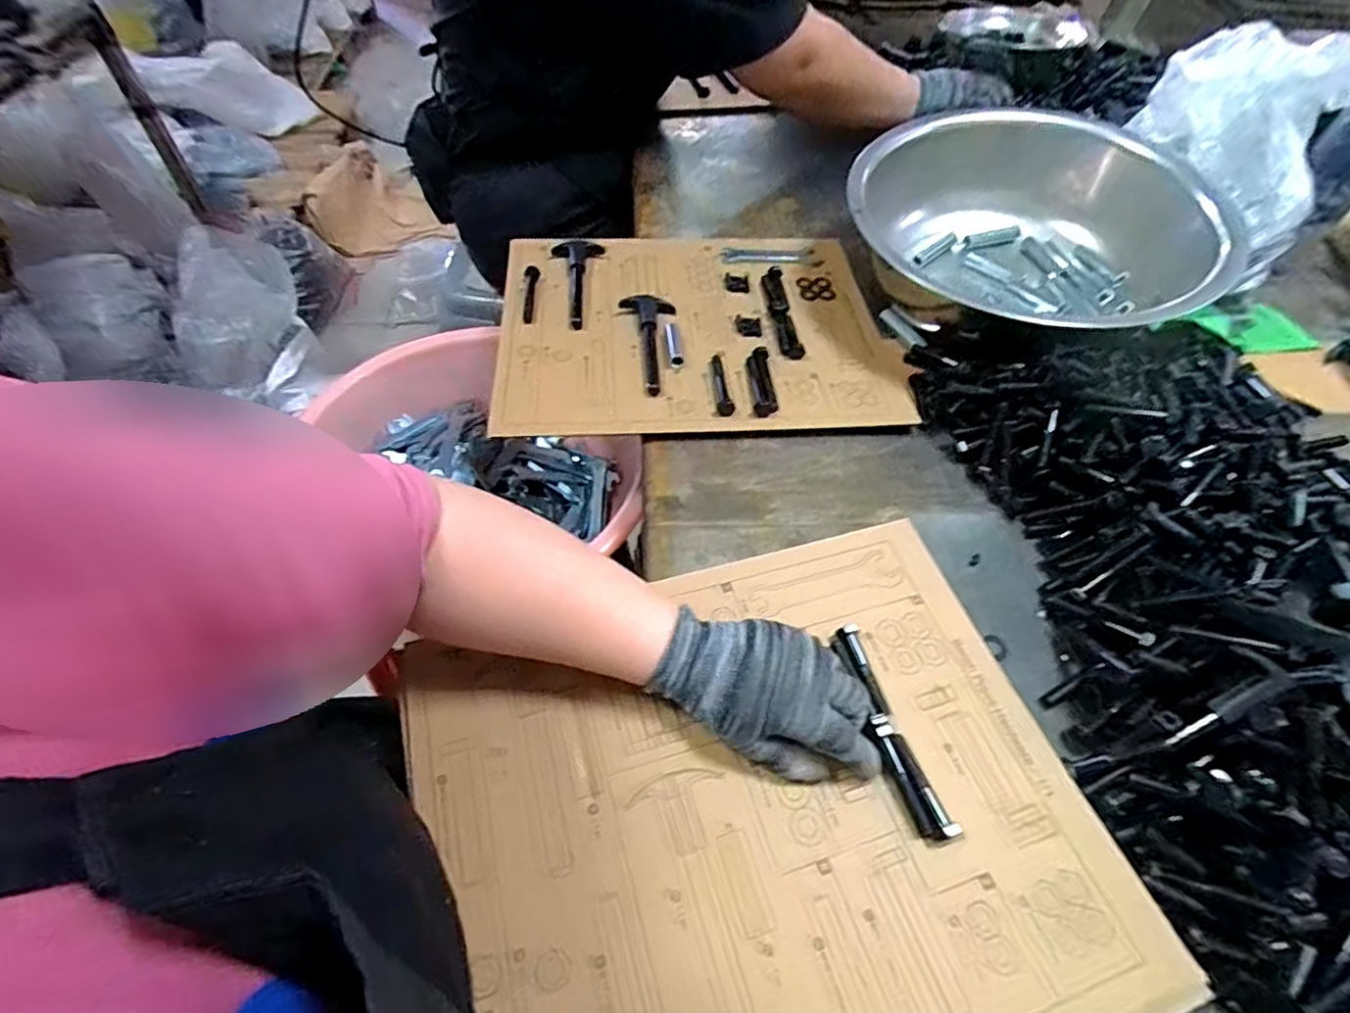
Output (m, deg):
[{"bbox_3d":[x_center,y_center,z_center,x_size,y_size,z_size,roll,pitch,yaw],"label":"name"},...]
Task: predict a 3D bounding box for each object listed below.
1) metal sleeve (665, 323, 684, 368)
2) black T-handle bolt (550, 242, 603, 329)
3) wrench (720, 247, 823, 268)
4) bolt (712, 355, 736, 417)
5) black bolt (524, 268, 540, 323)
[{"bbox_3d":[-0.001,-0.154,0.579,0.013,0.009,0.059,-3,56,-5],"label":"metal sleeve"},{"bbox_3d":[-0.103,-0.236,0.628,0.051,0.012,0.137,-1,56,-3],"label":"black T-handle bolt"},{"bbox_3d":[0.110,-0.285,0.689,0.112,0.008,0.035,-1,56,-4],"label":"wrench"},{"bbox_3d":[0.041,-0.112,0.555,0.014,0.009,0.077,-5,56,-6],"label":"bolt"},{"bbox_3d":[-0.148,-0.219,0.618,0.013,0.008,0.080,0,56,-3],"label":"black bolt"}]

